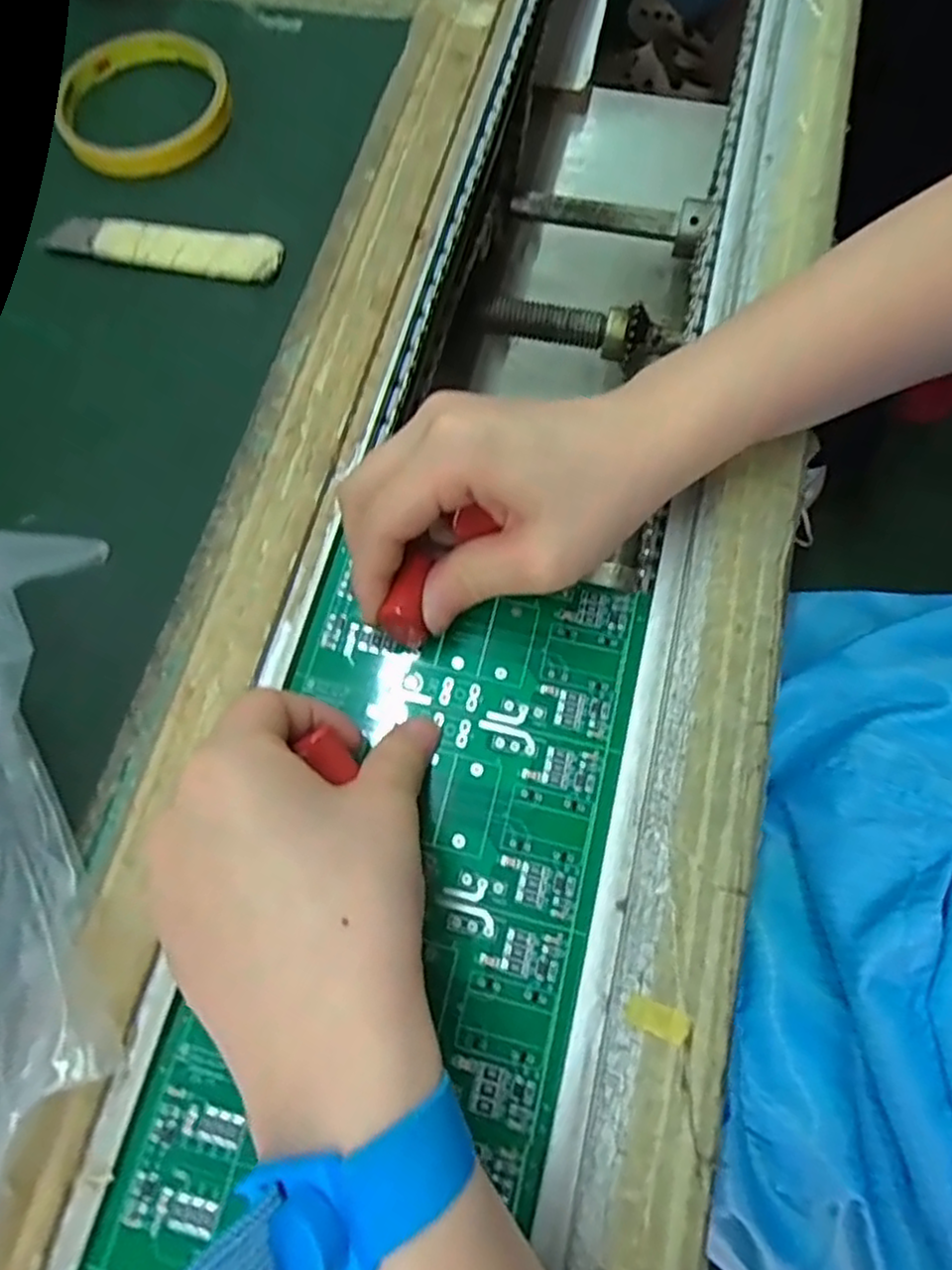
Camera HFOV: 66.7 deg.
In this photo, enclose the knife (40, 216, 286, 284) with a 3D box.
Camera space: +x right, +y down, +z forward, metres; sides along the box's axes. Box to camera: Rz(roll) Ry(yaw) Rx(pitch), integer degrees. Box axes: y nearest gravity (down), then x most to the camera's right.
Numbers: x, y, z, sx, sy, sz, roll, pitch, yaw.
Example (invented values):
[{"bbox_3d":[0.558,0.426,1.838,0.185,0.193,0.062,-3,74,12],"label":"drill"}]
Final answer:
[{"bbox_3d":[-0.140,-0.176,0.326,0.105,0.005,0.024,9,71,5],"label":"knife"}]

